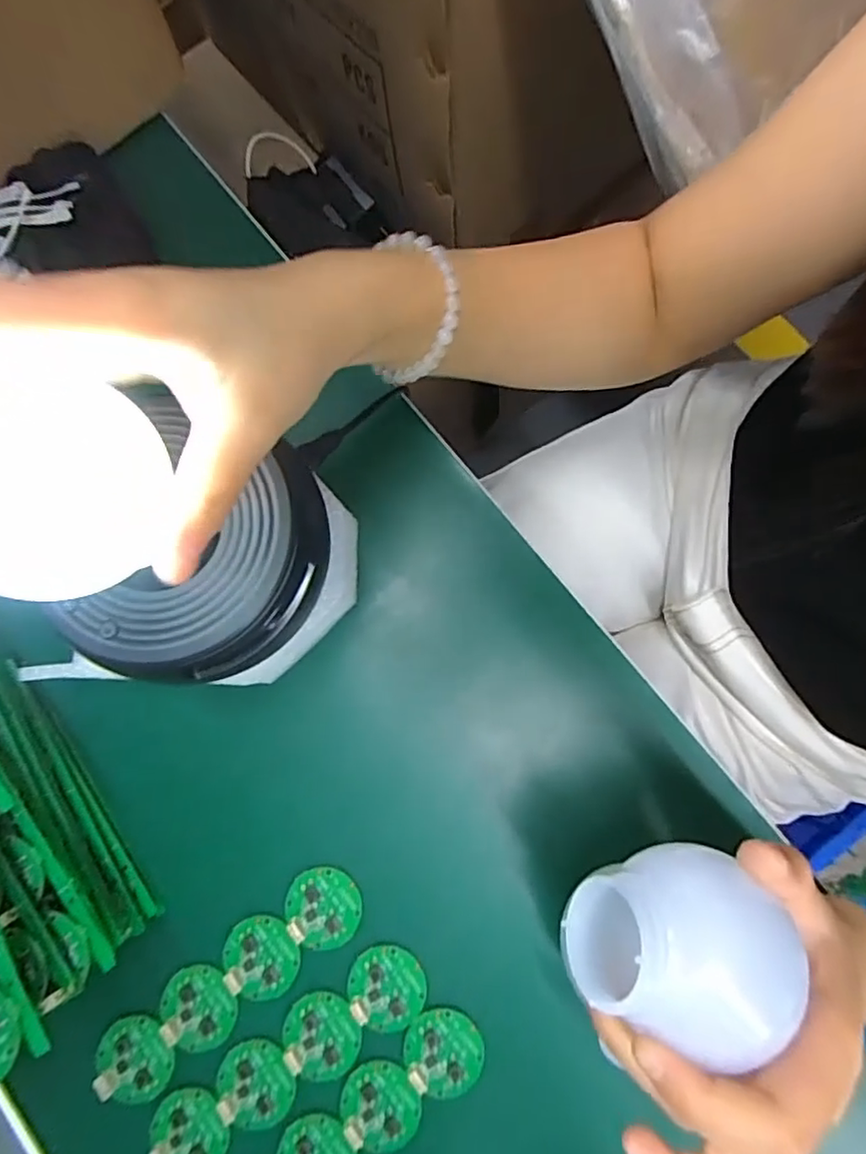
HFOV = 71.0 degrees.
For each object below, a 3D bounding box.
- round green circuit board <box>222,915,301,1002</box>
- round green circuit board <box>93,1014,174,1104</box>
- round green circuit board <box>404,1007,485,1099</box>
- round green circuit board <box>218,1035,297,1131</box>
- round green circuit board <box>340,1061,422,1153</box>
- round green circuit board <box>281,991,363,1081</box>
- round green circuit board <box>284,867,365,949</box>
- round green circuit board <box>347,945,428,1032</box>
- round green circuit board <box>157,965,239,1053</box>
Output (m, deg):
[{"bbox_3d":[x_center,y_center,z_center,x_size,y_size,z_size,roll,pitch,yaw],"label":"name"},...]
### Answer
[{"bbox_3d":[-0.079,0.175,0.278,0.031,0.004,0.034,0,79,1],"label":"round green circuit board"},{"bbox_3d":[-0.135,0.218,0.273,0.032,0.005,0.034,0,79,1],"label":"round green circuit board"},{"bbox_3d":[0.004,0.211,0.269,0.033,0.004,0.034,0,79,1],"label":"round green circuit board"},{"bbox_3d":[-0.079,0.226,0.269,0.034,0.005,0.033,0,79,1],"label":"round green circuit board"},{"bbox_3d":[-0.023,0.233,0.266,0.033,0.004,0.035,0,79,1],"label":"round green circuit board"},{"bbox_3d":[-0.051,0.207,0.273,0.033,0.004,0.034,0,79,1],"label":"round green circuit board"},{"bbox_3d":[-0.051,0.154,0.281,0.034,0.005,0.033,0,79,1],"label":"round green circuit board"},{"bbox_3d":[-0.021,0.186,0.274,0.034,0.004,0.034,0,79,1],"label":"round green circuit board"},{"bbox_3d":[-0.108,0.197,0.276,0.034,0.004,0.033,0,79,1],"label":"round green circuit board"}]

